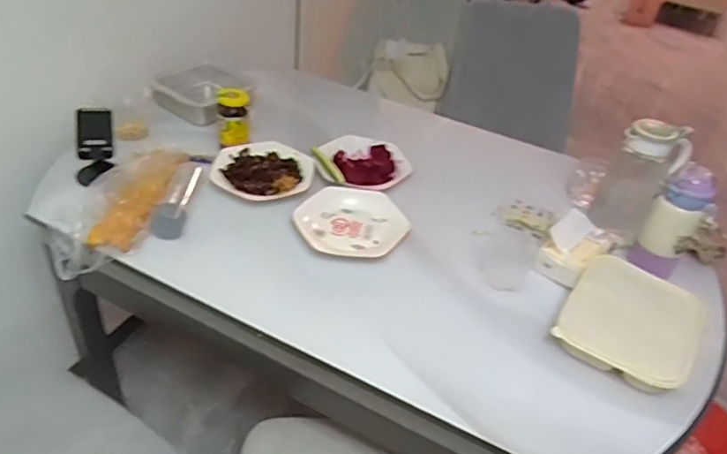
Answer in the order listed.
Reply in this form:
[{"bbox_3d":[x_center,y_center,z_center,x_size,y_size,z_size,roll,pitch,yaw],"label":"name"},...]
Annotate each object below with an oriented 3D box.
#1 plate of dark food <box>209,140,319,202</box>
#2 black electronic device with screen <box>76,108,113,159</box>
[{"bbox_3d":[-0.203,-0.116,1.169,0.199,0.022,0.183,5,38,-4],"label":"plate of dark food"},{"bbox_3d":[-0.513,-0.177,1.099,0.062,0.015,0.123,-1,62,-23],"label":"black electronic device with screen"}]

